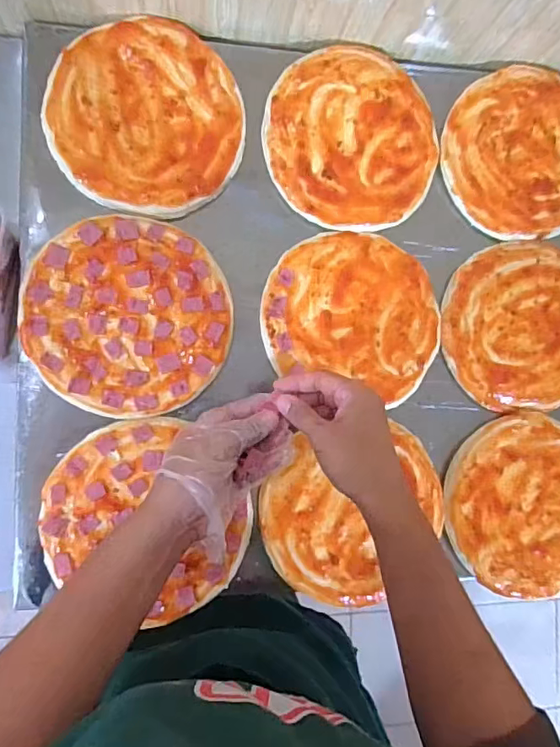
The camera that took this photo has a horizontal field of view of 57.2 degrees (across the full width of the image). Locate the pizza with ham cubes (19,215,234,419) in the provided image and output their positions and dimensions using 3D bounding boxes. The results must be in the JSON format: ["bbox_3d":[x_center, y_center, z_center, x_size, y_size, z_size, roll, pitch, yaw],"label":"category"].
[{"bbox_3d":[-0.152,-0.058,0.522,0.199,0.016,0.194,0,88,-8],"label":"pizza with ham cubes"}]

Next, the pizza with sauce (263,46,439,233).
[{"bbox_3d":[0.083,-0.261,0.568,0.194,0.012,0.188,43,83,-5],"label":"pizza with sauce"}]

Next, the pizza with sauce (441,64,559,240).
[{"bbox_3d":[0.289,-0.257,0.599,0.191,0.013,0.188,-2,89,-9],"label":"pizza with sauce"}]

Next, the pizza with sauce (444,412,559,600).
[{"bbox_3d":[0.289,0.156,0.595,0.191,0.021,0.209,0,88,-8],"label":"pizza with sauce"}]

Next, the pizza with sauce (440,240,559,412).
[{"bbox_3d":[0.284,-0.052,0.601,0.183,0.021,0.195,0,88,-8],"label":"pizza with sauce"}]

